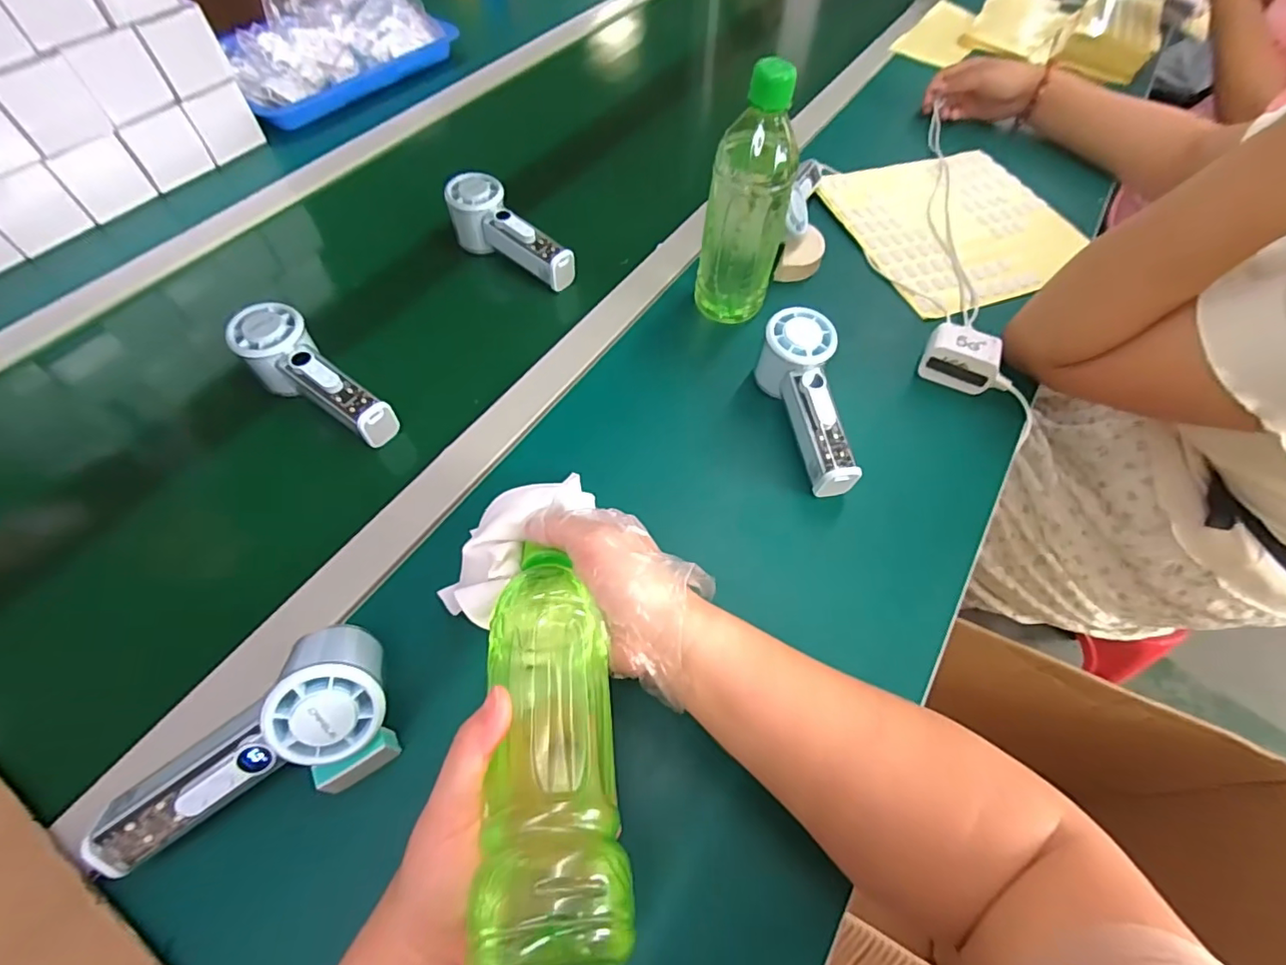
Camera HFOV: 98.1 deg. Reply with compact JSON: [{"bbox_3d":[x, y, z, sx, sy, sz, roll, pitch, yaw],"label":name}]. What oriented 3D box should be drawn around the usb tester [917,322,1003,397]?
[{"bbox_3d":[0.285,-0.113,0.501,0.062,0.035,0.039,25,61,15],"label":"usb tester"}]

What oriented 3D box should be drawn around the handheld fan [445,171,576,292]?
[{"bbox_3d":[-0.134,-0.253,0.566,0.146,0.059,0.055,36,64,20],"label":"handheld fan"}]

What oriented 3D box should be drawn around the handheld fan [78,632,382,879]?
[{"bbox_3d":[-0.222,0.136,0.312,0.149,0.071,0.078,-23,61,-14],"label":"handheld fan"}]

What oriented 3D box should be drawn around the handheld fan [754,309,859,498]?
[{"bbox_3d":[0.138,-0.064,0.464,0.057,0.059,0.160,-9,73,-6],"label":"handheld fan"}]

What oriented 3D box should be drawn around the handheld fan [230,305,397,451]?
[{"bbox_3d":[-0.269,-0.084,0.466,0.155,0.055,0.056,36,64,5],"label":"handheld fan"}]

